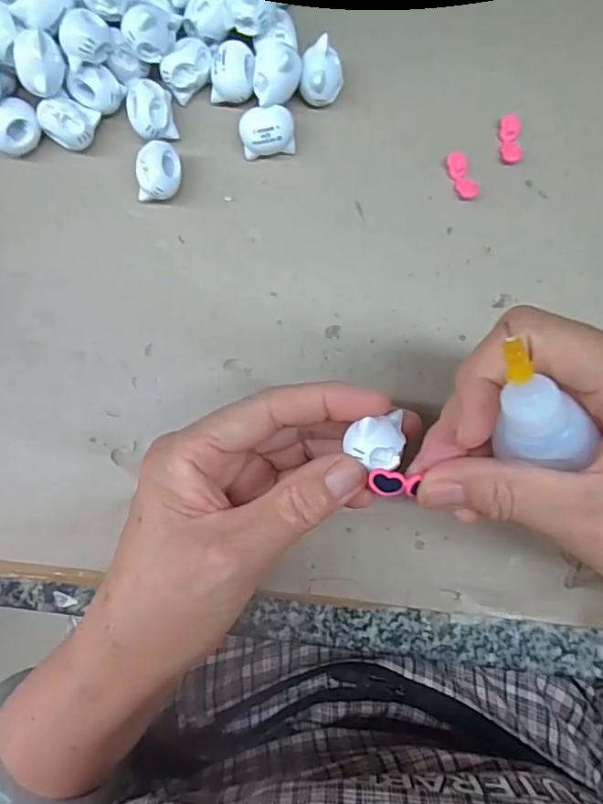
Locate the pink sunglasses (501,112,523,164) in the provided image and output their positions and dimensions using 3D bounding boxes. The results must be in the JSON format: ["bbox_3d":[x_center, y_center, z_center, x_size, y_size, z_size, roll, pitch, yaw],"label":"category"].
[{"bbox_3d":[0.102,-0.128,0.258,0.010,0.004,0.024,-1,86,1],"label":"pink sunglasses"}]

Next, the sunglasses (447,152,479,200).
[{"bbox_3d":[0.078,-0.109,0.257,0.010,0.004,0.023,-18,86,0],"label":"sunglasses"}]

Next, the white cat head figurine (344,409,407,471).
[{"bbox_3d":[0.029,0.015,0.197,0.023,0.015,0.019,-11,88,0],"label":"white cat head figurine"}]

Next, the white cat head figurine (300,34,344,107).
[{"bbox_3d":[0.010,-0.158,0.257,0.019,0.019,0.024,6,86,1],"label":"white cat head figurine"}]

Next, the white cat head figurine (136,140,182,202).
[{"bbox_3d":[-0.068,-0.109,0.256,0.018,0.021,0.024,7,86,1],"label":"white cat head figurine"}]

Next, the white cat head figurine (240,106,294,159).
[{"bbox_3d":[-0.016,-0.130,0.256,0.025,0.017,0.020,-5,86,0],"label":"white cat head figurine"}]

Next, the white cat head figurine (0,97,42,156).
[{"bbox_3d":[-0.139,-0.132,0.259,0.025,0.021,0.017,-39,87,-2],"label":"white cat head figurine"}]

